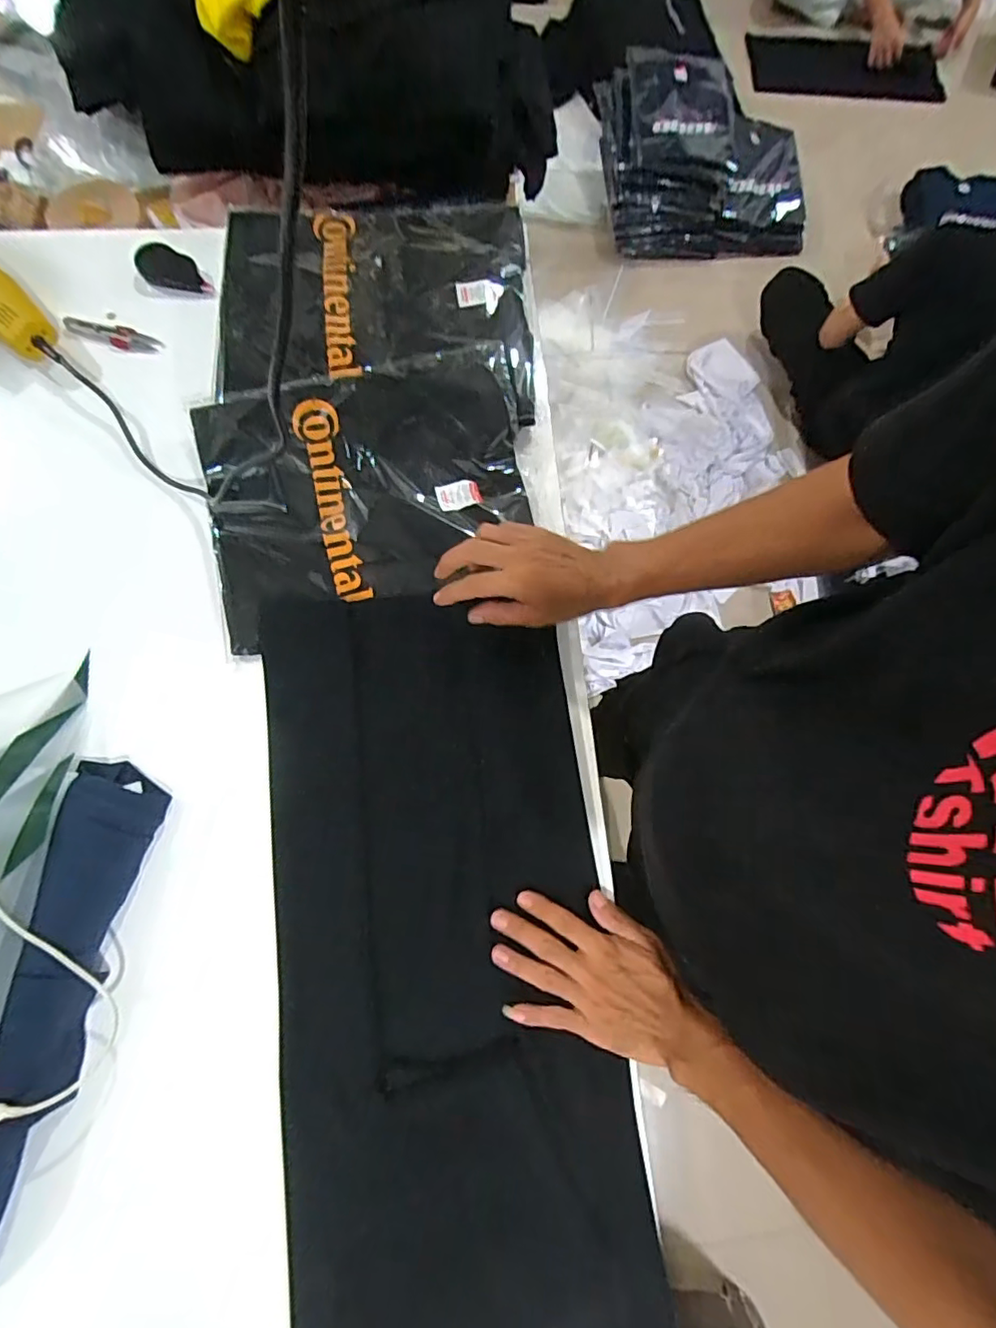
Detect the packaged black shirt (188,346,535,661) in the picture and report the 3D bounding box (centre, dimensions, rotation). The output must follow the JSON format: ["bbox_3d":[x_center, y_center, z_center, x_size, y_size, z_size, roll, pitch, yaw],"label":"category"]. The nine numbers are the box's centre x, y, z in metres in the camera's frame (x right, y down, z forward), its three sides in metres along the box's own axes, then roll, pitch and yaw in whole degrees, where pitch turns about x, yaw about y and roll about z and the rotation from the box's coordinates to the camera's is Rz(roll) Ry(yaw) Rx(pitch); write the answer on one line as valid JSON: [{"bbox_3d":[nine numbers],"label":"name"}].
[{"bbox_3d":[-0.135,-0.185,0.601,0.322,0.018,0.247,-13,76,-7],"label":"packaged black shirt"}]

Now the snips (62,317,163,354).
[{"bbox_3d":[-0.433,-0.371,0.653,0.106,0.011,0.029,19,75,2],"label":"snips"}]

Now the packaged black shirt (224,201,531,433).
[{"bbox_3d":[-0.142,-0.417,0.648,0.345,0.022,0.272,-2,75,-4],"label":"packaged black shirt"}]

